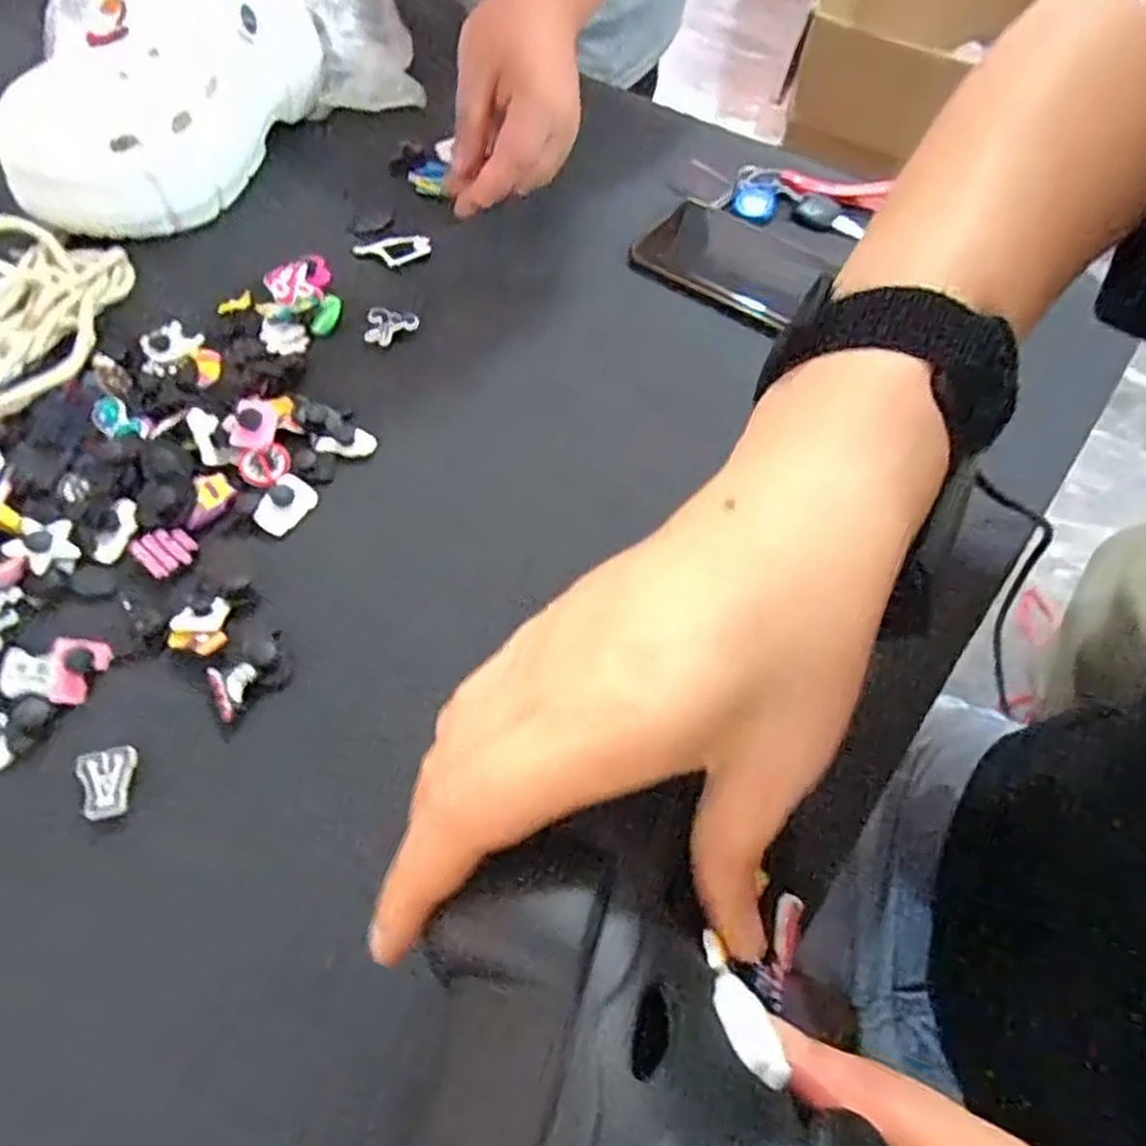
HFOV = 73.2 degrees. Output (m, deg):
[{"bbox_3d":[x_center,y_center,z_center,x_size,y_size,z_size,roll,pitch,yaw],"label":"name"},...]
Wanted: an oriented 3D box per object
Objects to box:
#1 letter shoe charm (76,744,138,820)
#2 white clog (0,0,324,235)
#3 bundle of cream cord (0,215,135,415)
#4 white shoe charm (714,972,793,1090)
[{"bbox_3d":[-0.183,0.082,0.303,0.021,0.004,0.028,-17,59,-12],"label":"letter shoe charm"},{"bbox_3d":[-0.256,-0.328,0.493,0.110,0.096,0.245,10,58,5],"label":"white clog"},{"bbox_3d":[-0.318,-0.126,0.422,0.097,0.024,0.182,11,58,6],"label":"bundle of cream cord"},{"bbox_3d":[0.038,0.106,0.177,0.016,0.008,0.024,31,17,-7],"label":"white shoe charm"}]

